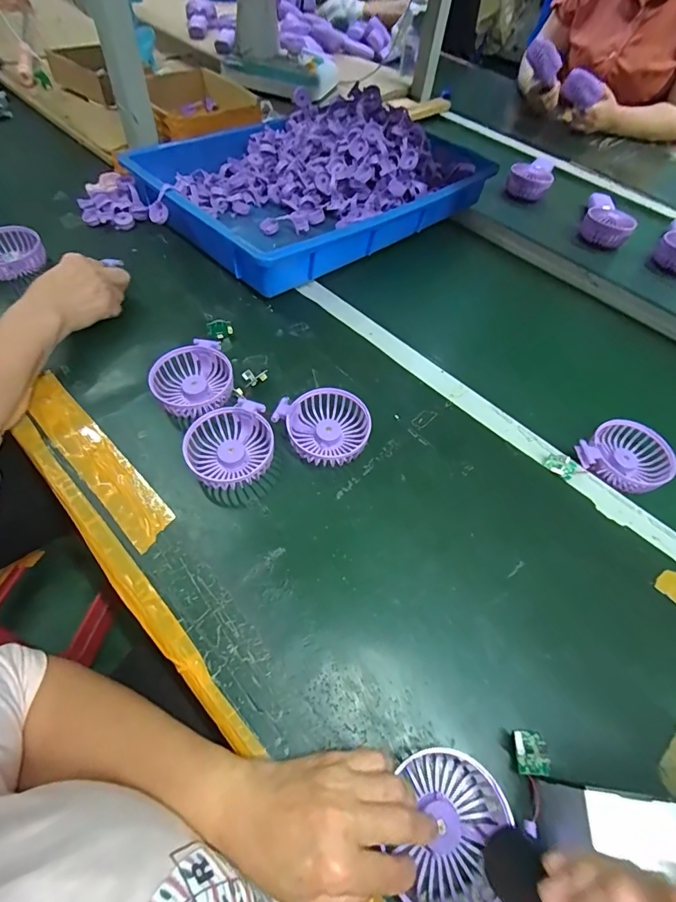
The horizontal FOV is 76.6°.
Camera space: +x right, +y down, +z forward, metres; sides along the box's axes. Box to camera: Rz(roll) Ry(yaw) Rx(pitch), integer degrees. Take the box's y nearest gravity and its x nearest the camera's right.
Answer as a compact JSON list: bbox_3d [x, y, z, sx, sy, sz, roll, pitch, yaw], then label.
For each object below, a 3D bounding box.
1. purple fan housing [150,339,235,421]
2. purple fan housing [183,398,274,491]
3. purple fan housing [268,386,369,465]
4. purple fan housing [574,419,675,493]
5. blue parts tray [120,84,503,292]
[{"bbox_3d":[-0.166,-0.080,0.501,0.097,0.036,0.082,-32,64,-21],"label":"purple fan housing"},{"bbox_3d":[-0.114,-0.004,0.457,0.087,0.037,0.087,-13,58,-14],"label":"purple fan housing"},{"bbox_3d":[-0.011,-0.032,0.477,0.095,0.031,0.092,36,62,19],"label":"purple fan housing"},{"bbox_3d":[0.338,0.006,0.499,0.094,0.023,0.087,-30,64,-23],"label":"purple fan housing"},{"bbox_3d":[-0.032,-0.478,0.723,0.523,0.092,0.365,-37,67,-22],"label":"blue parts tray"}]

